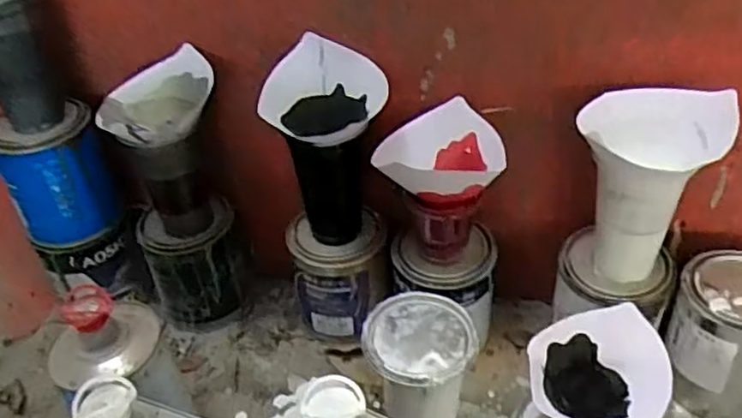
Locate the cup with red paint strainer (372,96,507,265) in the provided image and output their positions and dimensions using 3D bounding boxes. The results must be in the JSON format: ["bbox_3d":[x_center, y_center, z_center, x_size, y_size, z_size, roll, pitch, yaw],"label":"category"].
[{"bbox_3d":[0.069,-0.022,0.679,0.118,0.129,0.094,0,41,7],"label":"cup with red paint strainer"}]

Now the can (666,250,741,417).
[{"bbox_3d":[0.345,0.127,0.656,0.106,0.145,0.093,21,47,28],"label":"can"}]

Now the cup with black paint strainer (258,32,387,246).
[{"bbox_3d":[-0.037,-0.055,0.691,0.102,0.209,0.100,-3,41,3],"label":"cup with black paint strainer"}]

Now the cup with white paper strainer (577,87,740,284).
[{"bbox_3d":[0.240,-0.011,0.604,0.117,0.173,0.084,13,44,21],"label":"cup with white paper strainer"}]

